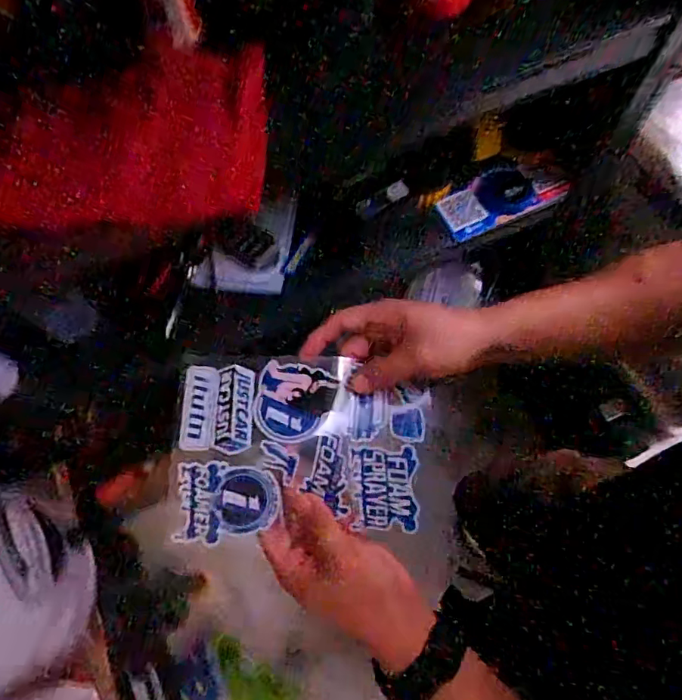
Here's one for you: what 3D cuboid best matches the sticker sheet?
[{"bbox_3d":[-0.026,0.072,0.410,0.193,0.019,0.137,3,71,-15],"label":"sticker sheet"}]

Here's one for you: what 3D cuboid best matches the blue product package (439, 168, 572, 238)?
[{"bbox_3d":[0.246,-0.231,0.791,0.180,0.012,0.084,-26,113,9],"label":"blue product package"}]

